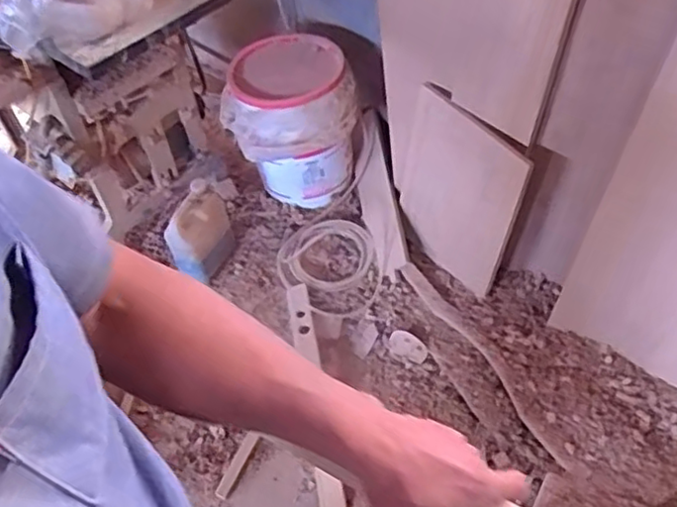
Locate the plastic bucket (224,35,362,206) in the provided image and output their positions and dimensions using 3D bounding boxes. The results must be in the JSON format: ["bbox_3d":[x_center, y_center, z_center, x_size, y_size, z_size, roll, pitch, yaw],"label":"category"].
[{"bbox_3d":[-0.120,-0.354,1.805,0.325,0.339,0.325,-3,49,3],"label":"plastic bucket"}]

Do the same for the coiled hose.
[{"bbox_3d":[-0.012,0.016,1.709,0.280,0.029,0.267,-3,49,3],"label":"coiled hose"}]

